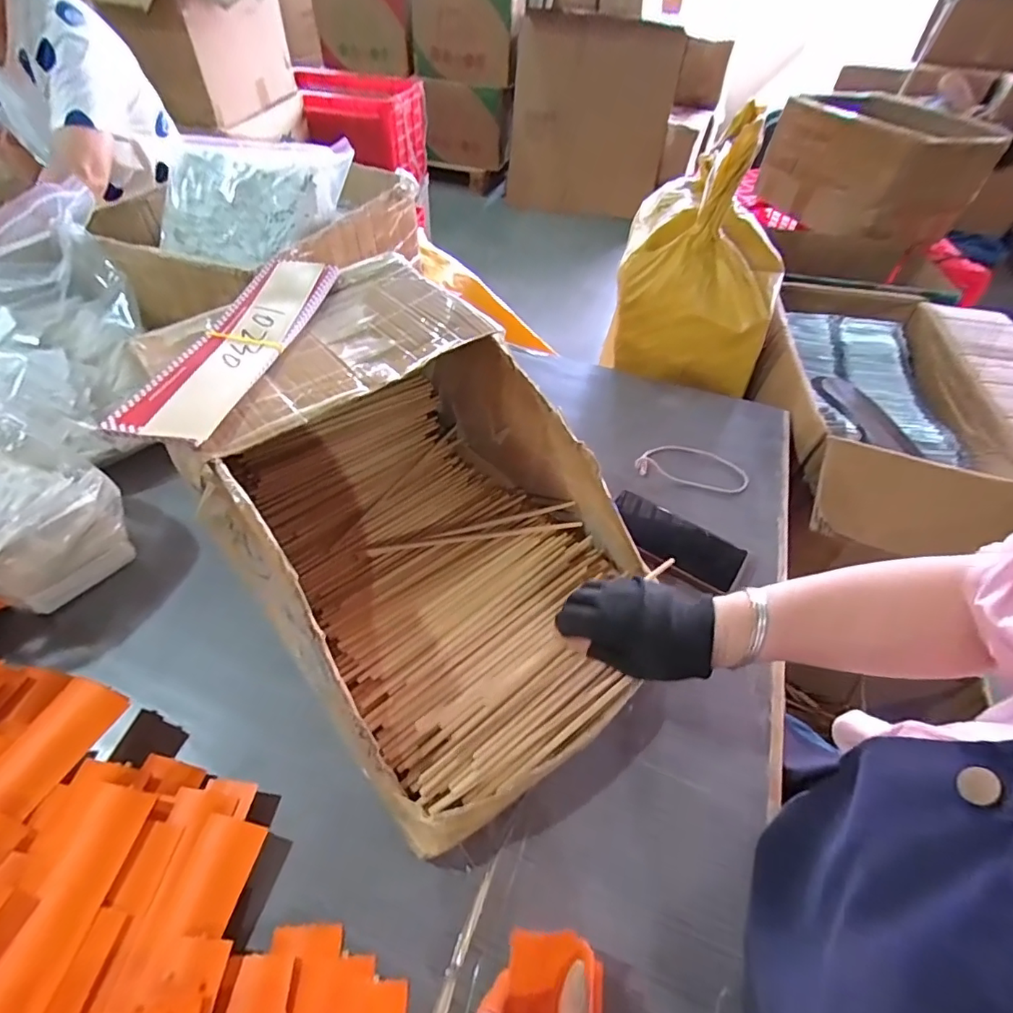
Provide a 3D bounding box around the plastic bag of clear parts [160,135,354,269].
[{"bbox_3d":[-0.355,-0.420,0.713,0.241,0.061,0.197,17,91,9],"label":"plastic bag of clear parts"}]

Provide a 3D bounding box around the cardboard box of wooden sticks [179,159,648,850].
[{"bbox_3d":[-0.077,-0.001,0.479,0.313,0.221,0.467,-34,58,-29],"label":"cardboard box of wooden sticks"}]

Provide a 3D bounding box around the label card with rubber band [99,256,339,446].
[{"bbox_3d":[-0.243,-0.155,0.461,0.084,0.015,0.281,8,50,4],"label":"label card with rubber band"}]

